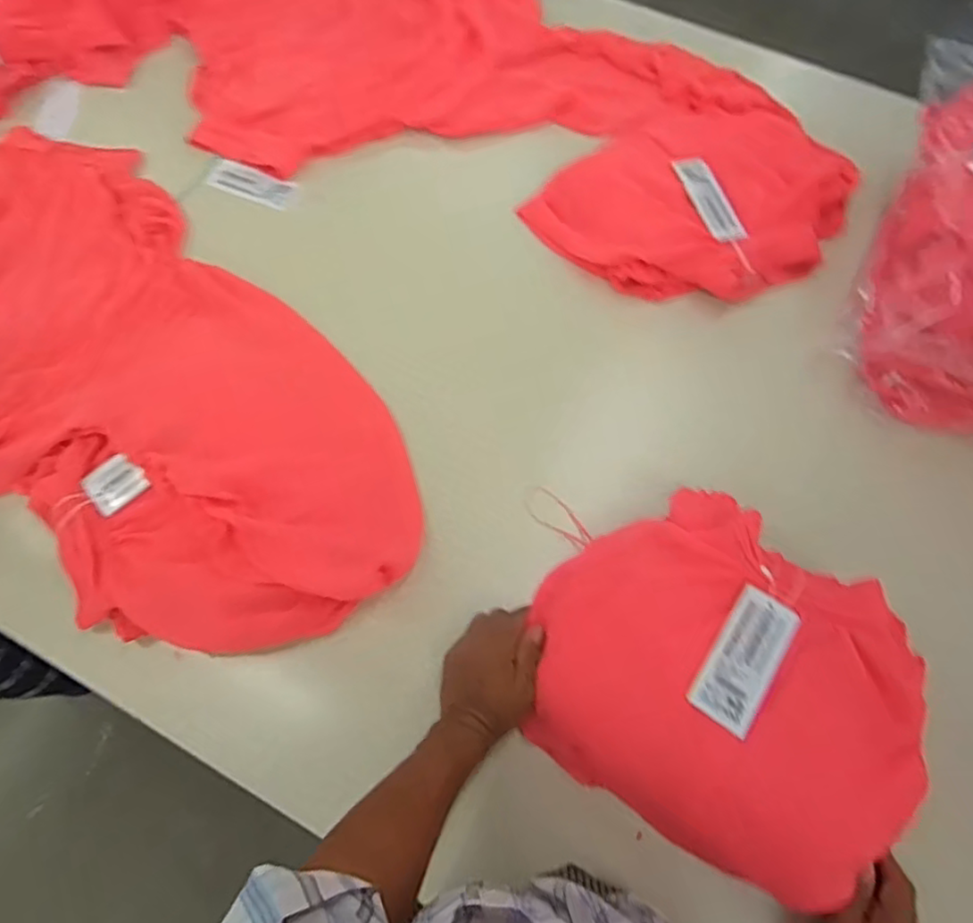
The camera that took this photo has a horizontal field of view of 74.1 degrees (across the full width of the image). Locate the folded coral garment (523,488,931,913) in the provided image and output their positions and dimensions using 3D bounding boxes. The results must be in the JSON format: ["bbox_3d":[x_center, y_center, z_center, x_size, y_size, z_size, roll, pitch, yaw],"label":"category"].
[{"bbox_3d":[0.207,0.186,0.561,0.326,0.060,0.267,29,71,11],"label":"folded coral garment"}]

